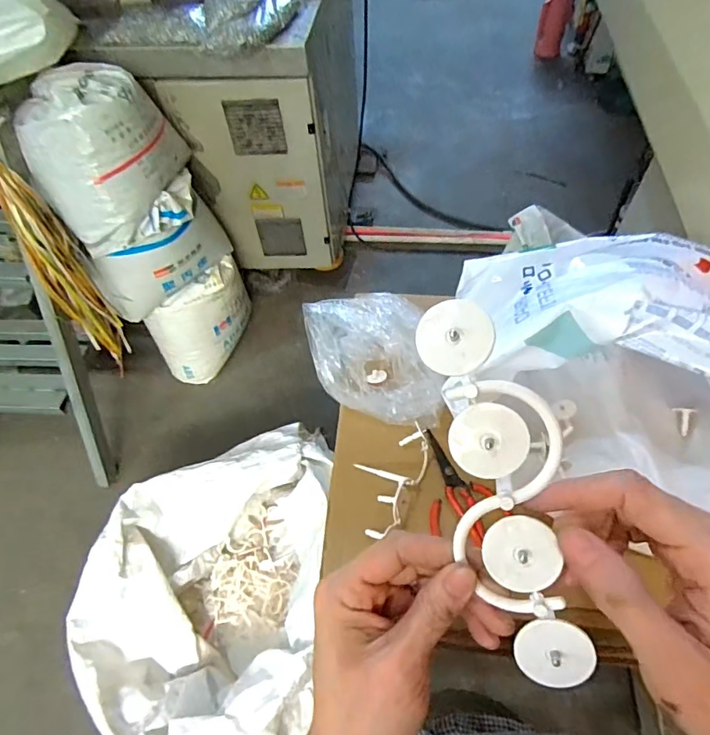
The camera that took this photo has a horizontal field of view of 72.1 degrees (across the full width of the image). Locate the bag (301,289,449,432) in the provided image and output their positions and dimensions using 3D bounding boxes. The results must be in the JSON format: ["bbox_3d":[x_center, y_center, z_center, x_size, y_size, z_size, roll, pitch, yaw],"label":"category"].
[{"bbox_3d":[0.024,-0.016,0.664,0.156,0.086,0.165,-14,56,-6],"label":"bag"}]

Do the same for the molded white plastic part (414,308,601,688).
[{"bbox_3d":[0.069,0.058,0.222,0.050,0.012,0.177,-11,95,18],"label":"molded white plastic part"}]

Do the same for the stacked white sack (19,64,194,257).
[{"bbox_3d":[-0.586,-0.507,1.156,0.243,0.279,0.333,5,56,7],"label":"stacked white sack"}]

